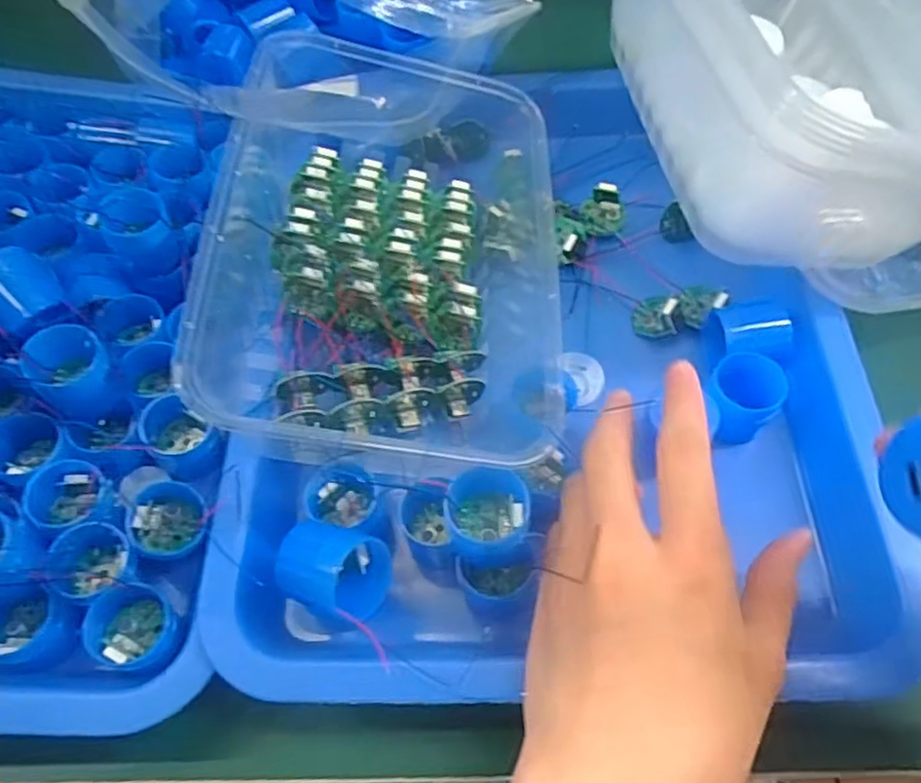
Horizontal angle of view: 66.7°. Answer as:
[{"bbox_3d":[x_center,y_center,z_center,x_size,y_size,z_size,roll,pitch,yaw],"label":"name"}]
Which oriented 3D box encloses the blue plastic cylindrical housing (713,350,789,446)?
[{"bbox_3d":[0.126,0.003,0.305,0.027,0.023,0.032,-2,60,3],"label":"blue plastic cylindrical housing"}]

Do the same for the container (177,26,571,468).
[{"bbox_3d":[-0.034,-0.085,0.332,0.167,0.058,0.243,9,63,-11],"label":"container"}]

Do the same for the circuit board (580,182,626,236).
[{"bbox_3d":[0.075,-0.096,0.368,0.023,0.014,0.024,9,61,9],"label":"circuit board"}]

